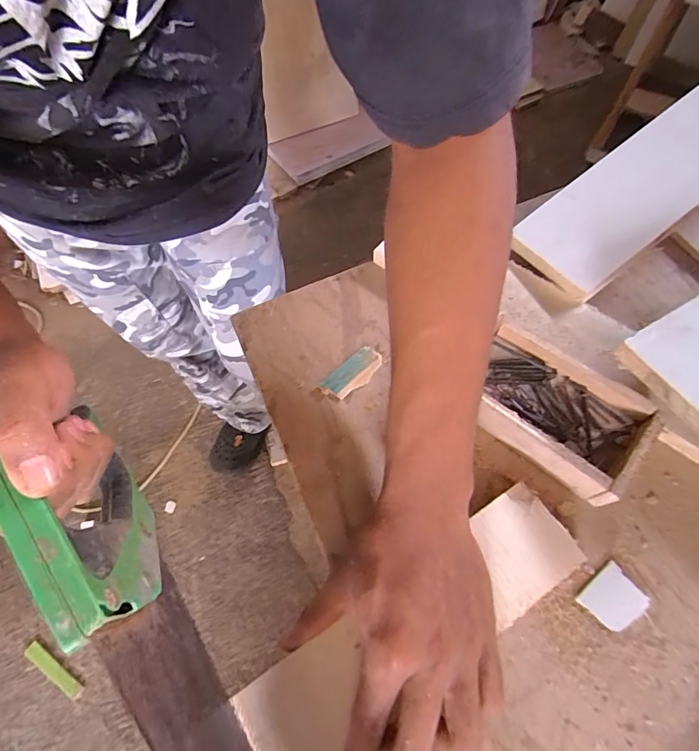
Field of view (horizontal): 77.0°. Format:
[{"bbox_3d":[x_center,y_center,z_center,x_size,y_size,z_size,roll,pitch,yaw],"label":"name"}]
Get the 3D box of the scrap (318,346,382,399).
[{"bbox_3d":[0.003,-0.002,0.387,0.059,0.005,0.027,-42,70,-17],"label":"scrap"}]

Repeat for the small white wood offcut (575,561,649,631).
[{"bbox_3d":[0.181,0.153,0.301,0.037,0.004,0.033,-35,68,-14],"label":"small white wood offcut"}]

